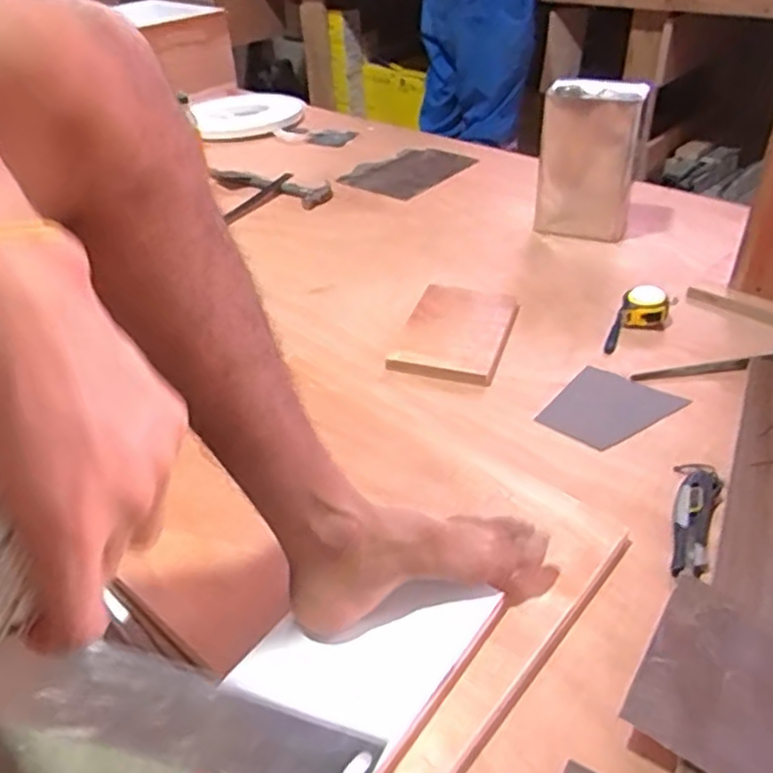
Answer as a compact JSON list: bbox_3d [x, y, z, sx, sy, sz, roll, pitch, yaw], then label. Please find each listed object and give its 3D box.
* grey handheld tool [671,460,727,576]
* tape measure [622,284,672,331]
[{"bbox_3d":[0.316,0.125,0.695,0.044,0.022,0.156,13,37,19],"label":"grey handheld tool"},{"bbox_3d":[0.374,-0.112,0.983,0.067,0.048,0.050,12,38,20],"label":"tape measure"}]

